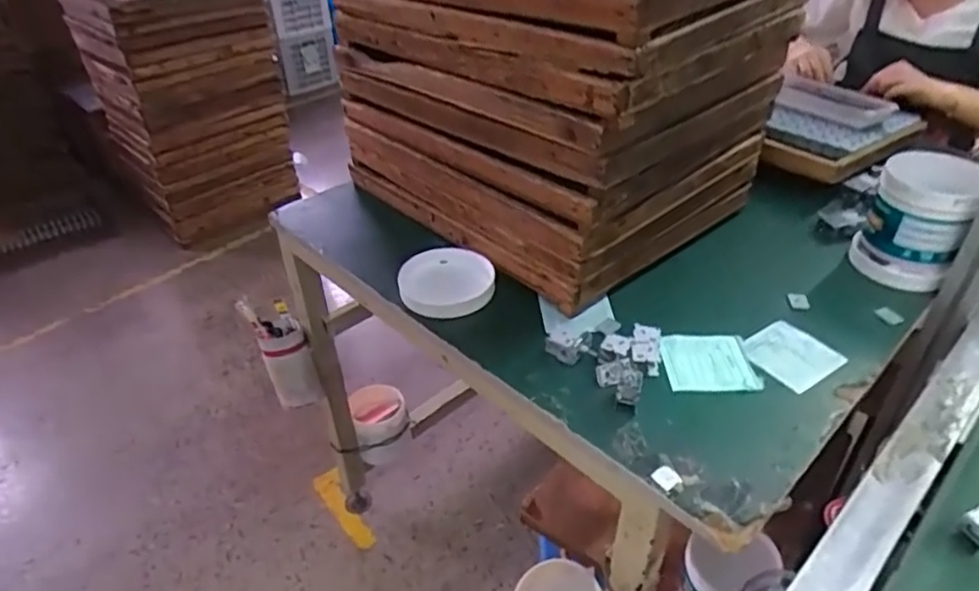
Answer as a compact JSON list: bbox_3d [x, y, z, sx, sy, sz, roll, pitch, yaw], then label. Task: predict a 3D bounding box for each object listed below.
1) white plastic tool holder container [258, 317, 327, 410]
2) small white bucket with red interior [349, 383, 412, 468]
[{"bbox_3d":[-0.360,0.129,1.156,0.095,0.167,0.090,-2,37,1],"label":"white plastic tool holder container"},{"bbox_3d":[-0.229,0.282,1.365,0.111,0.142,0.127,-11,38,-11],"label":"small white bucket with red interior"}]

